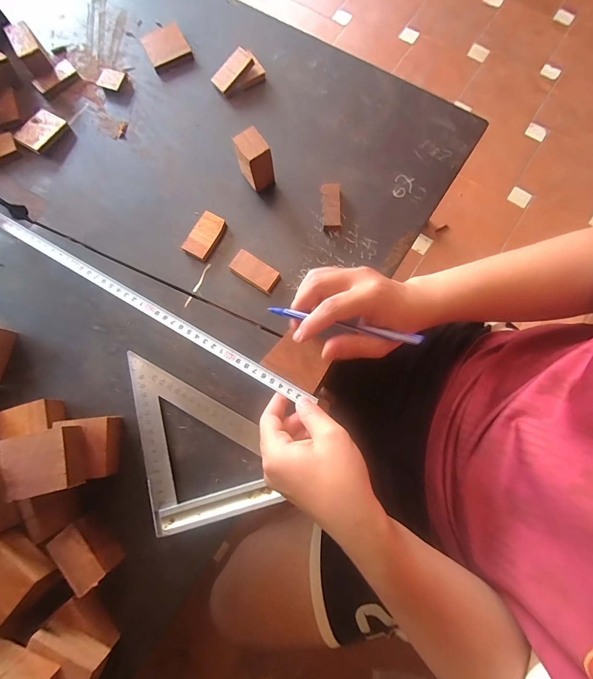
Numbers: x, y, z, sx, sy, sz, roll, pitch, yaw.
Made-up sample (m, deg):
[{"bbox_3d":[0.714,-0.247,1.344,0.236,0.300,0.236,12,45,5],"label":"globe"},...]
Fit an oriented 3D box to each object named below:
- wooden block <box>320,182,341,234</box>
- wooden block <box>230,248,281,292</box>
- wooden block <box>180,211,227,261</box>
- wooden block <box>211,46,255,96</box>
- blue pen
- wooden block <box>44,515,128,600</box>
[{"bbox_3d":[0.041,-0.155,0.398,0.022,0.012,0.057,-3,78,1],"label":"wooden block"},{"bbox_3d":[-0.047,-0.078,0.389,0.057,0.010,0.028,32,80,8],"label":"wooden block"},{"bbox_3d":[-0.108,-0.122,0.399,0.029,0.010,0.055,27,80,7],"label":"wooden block"},{"bbox_3d":[-0.083,-0.344,0.435,0.054,0.012,0.025,-40,79,13],"label":"wooden block"},{"bbox_3d":[0.043,-0.013,0.305,0.140,0.006,0.008,12,78,4],"label":"blue pen"},{"bbox_3d":[-0.193,0.195,0.311,0.034,0.030,0.055,-38,80,-6],"label":"wooden block"}]

